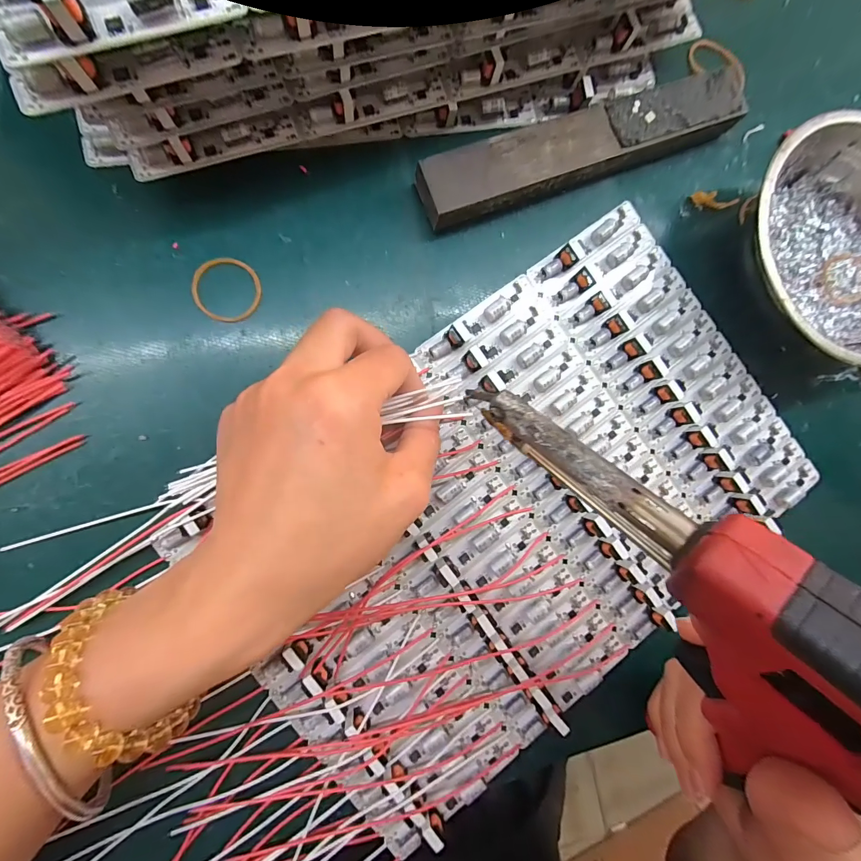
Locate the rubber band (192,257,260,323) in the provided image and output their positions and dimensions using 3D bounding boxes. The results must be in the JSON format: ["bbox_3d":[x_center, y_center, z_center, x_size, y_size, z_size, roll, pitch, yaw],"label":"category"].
[{"bbox_3d":[-0.097,-0.068,0.191,0.030,0.004,0.031,1,89,-9],"label":"rubber band"}]

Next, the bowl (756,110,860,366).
[{"bbox_3d":[0.219,-0.095,0.219,0.125,0.040,0.121,-7,90,-9],"label":"bowl"}]

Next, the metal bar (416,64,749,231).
[{"bbox_3d":[0.081,-0.150,0.213,0.188,0.021,0.029,-22,92,-9],"label":"metal bar"}]

